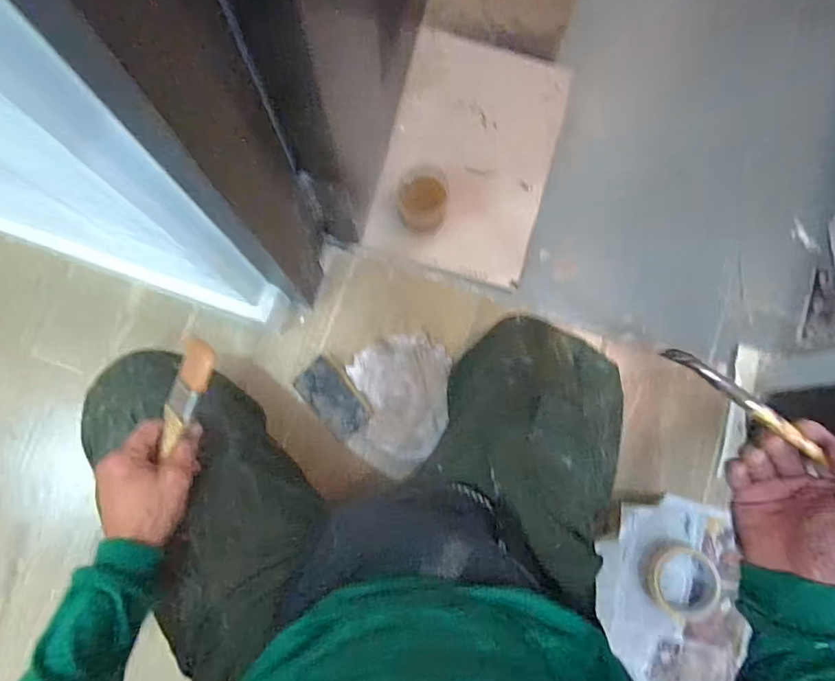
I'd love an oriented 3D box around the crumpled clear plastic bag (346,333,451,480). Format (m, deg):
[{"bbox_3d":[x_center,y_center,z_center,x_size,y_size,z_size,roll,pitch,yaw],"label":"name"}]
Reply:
[{"bbox_3d":[-0.025,0.094,0.767,0.141,0.034,0.195,-1,81,-1],"label":"crumpled clear plastic bag"}]

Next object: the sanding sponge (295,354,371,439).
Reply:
[{"bbox_3d":[-0.123,0.085,0.771,0.068,0.021,0.116,-37,83,-6],"label":"sanding sponge"}]

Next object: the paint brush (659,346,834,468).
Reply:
[{"bbox_3d":[0.232,0.044,0.370,0.132,0.017,0.013,34,82,-5],"label":"paint brush"}]

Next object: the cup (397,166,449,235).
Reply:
[{"bbox_3d":[0.008,-0.207,0.793,0.073,0.086,0.073,0,81,-1],"label":"cup"}]

